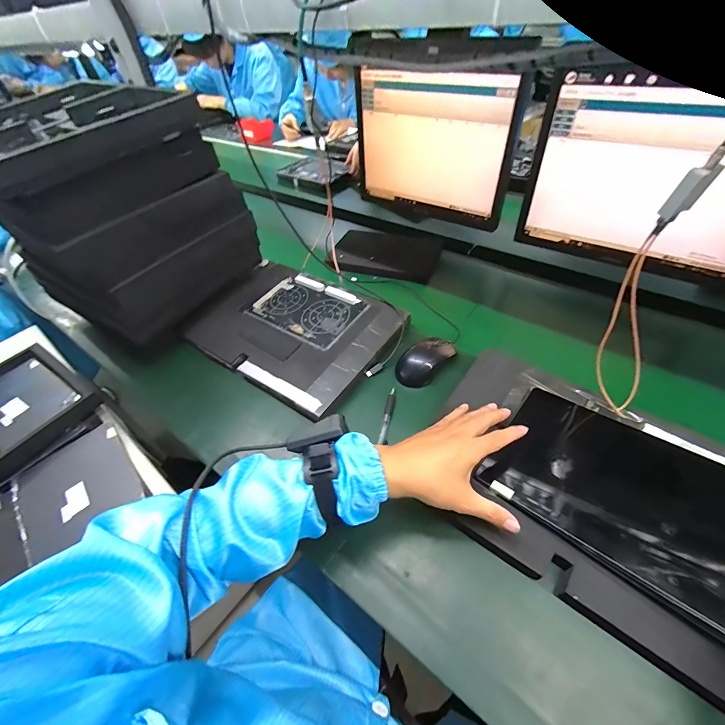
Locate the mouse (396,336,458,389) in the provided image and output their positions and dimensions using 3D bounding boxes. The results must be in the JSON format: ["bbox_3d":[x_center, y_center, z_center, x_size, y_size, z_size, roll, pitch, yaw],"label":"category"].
[{"bbox_3d":[0.104,-0.003,0.577,0.109,0.043,0.062,-36,54,-24],"label":"mouse"}]

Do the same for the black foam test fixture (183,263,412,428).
[{"bbox_3d":[-0.127,-0.071,0.646,0.346,0.028,0.267,26,56,25],"label":"black foam test fixture"}]

